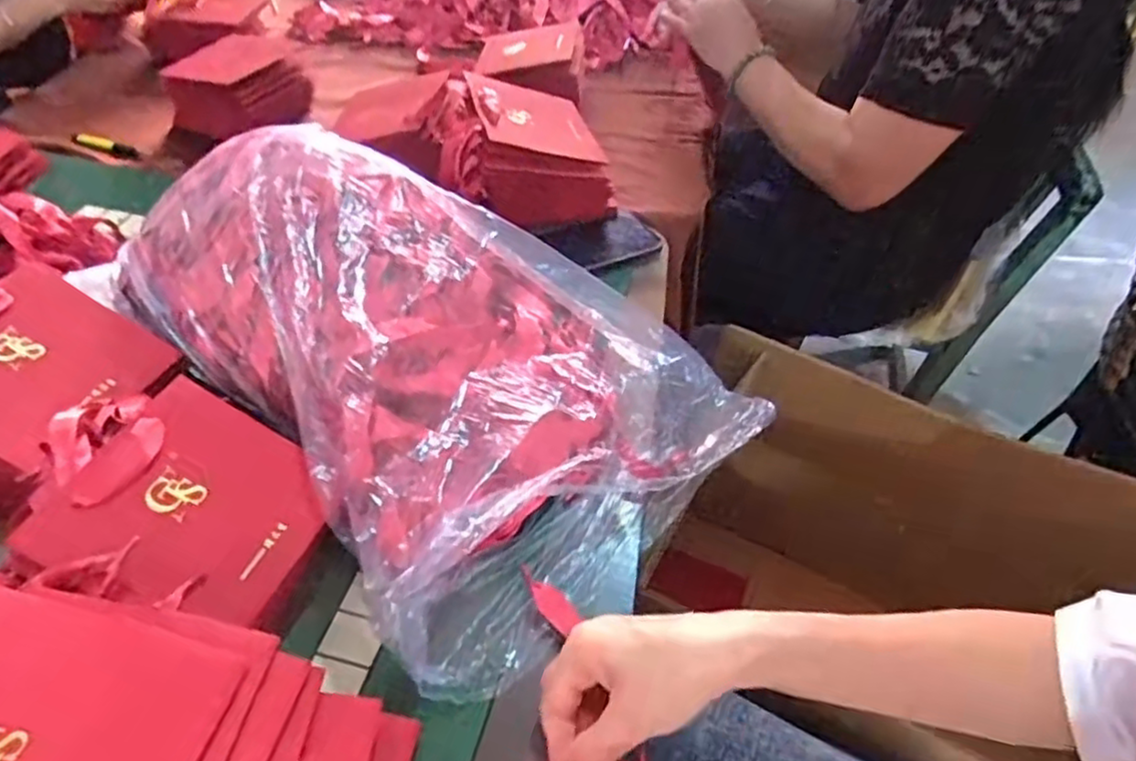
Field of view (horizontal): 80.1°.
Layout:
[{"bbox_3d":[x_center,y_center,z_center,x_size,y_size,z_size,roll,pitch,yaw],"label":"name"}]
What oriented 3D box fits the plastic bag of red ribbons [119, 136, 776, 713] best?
[{"bbox_3d":[-0.136,-0.037,0.551,0.505,0.163,0.312,32,54,26],"label":"plastic bag of red ribbons"}]

